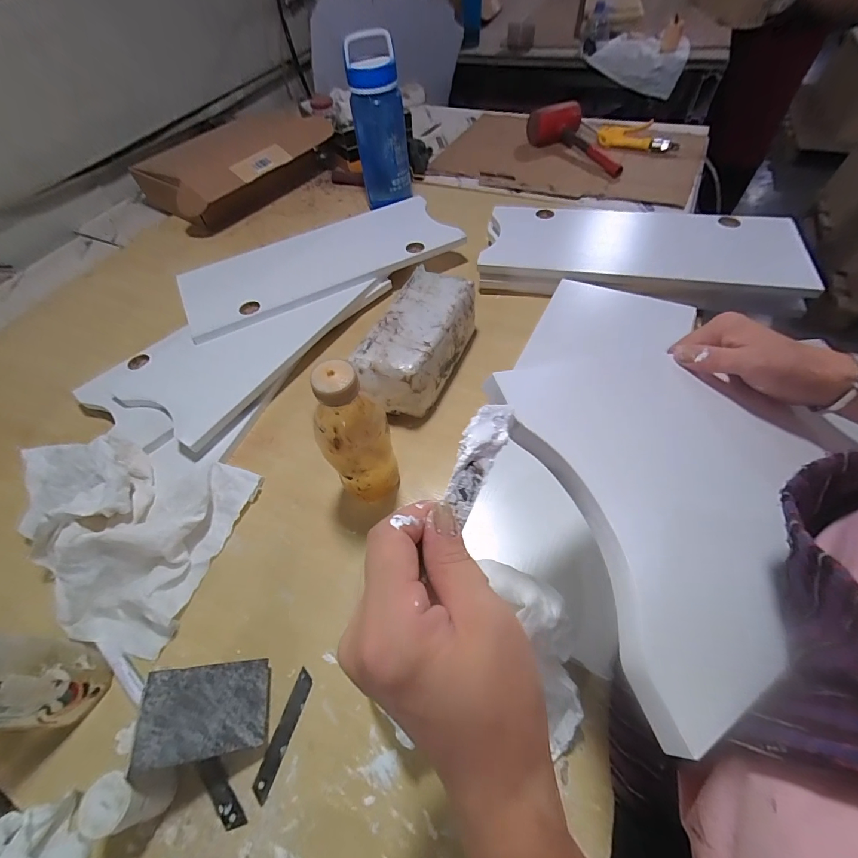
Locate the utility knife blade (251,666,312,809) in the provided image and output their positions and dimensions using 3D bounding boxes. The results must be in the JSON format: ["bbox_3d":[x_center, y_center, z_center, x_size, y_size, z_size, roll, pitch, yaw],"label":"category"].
[{"bbox_3d":[-0.134,0.281,0.361,0.016,0.004,0.096,13,58,14],"label":"utility knife blade"}]

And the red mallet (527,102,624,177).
[{"bbox_3d":[0.394,-0.766,1.047,0.174,0.096,0.292,-12,56,-3],"label":"red mallet"}]

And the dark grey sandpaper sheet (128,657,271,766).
[{"bbox_3d":[-0.190,0.243,0.338,0.099,0.004,0.065,15,46,-33],"label":"dark grey sandpaper sheet"}]

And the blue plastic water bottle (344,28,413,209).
[{"bbox_3d":[-0.101,-0.613,0.813,0.105,0.290,0.082,-10,56,-1],"label":"blue plastic water bottle"}]

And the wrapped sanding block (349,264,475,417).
[{"bbox_3d":[-0.014,-0.121,0.569,0.098,0.105,0.208,19,60,17],"label":"wrapped sanding block"}]

